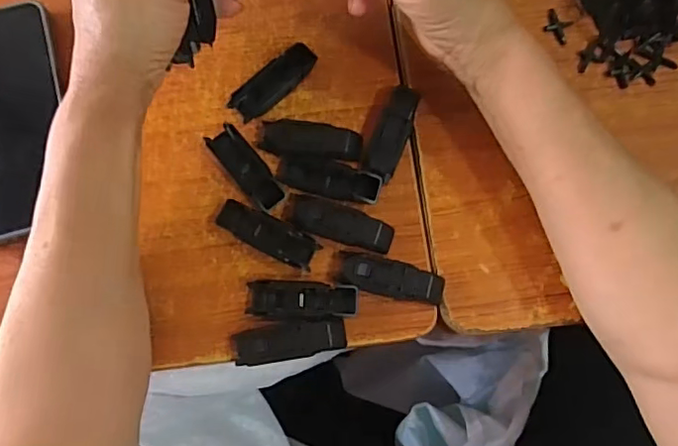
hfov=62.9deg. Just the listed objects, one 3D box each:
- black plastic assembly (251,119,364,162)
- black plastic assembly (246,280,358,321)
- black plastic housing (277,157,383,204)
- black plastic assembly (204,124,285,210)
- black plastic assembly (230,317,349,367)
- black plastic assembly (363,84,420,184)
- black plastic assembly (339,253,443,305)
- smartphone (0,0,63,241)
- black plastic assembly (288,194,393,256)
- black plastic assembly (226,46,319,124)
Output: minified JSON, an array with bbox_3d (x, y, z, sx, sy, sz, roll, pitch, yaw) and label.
[{"bbox_3d":[-0.020,-0.054,0.368,0.070,0.014,0.024,5,76,2],"label":"black plastic assembly"},{"bbox_3d":[-0.022,0.048,0.342,0.066,0.016,0.024,1,76,1],"label":"black plastic assembly"},{"bbox_3d":[-0.006,-0.028,0.362,0.066,0.012,0.023,15,77,4],"label":"black plastic housing"},{"bbox_3d":[-0.061,-0.035,0.366,0.020,0.011,0.063,-39,79,-9],"label":"black plastic assembly"},{"bbox_3d":[-0.029,0.072,0.336,0.066,0.015,0.021,-9,76,-2],"label":"black plastic assembly"},{"bbox_3d":[0.037,-0.062,0.368,0.021,0.017,0.069,22,77,6],"label":"black plastic assembly"},{"bbox_3d":[0.033,0.035,0.345,0.065,0.014,0.023,15,76,4],"label":"black plastic assembly"},{"bbox_3d":[-0.223,-0.071,0.372,0.076,0.011,0.167,-15,76,-3],"label":"smartphone"},{"bbox_3d":[0.000,0.001,0.354,0.069,0.014,0.022,19,77,5],"label":"black plastic assembly"},{"bbox_3d":[-0.044,-0.096,0.379,0.065,0.017,0.021,-42,79,-9],"label":"black plastic assembly"}]

